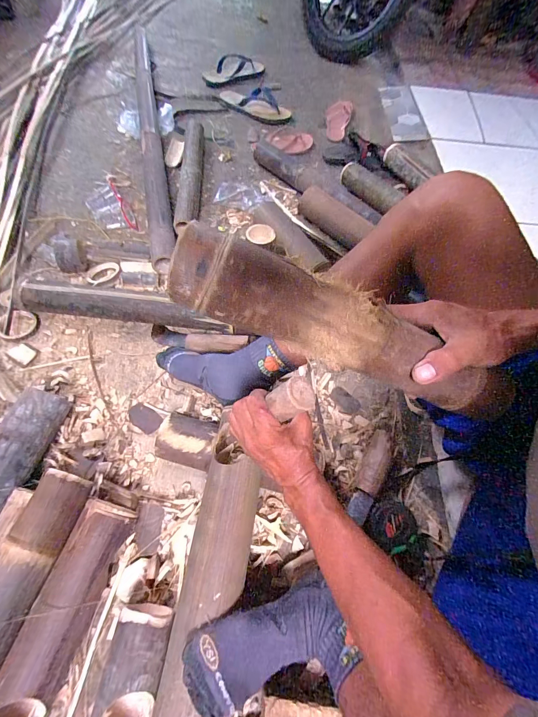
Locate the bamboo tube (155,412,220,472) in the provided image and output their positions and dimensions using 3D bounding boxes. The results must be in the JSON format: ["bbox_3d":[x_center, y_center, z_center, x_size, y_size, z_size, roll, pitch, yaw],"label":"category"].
[{"bbox_3d":[-0.138,0.138,0.548,0.094,0.051,0.086,15,60,2],"label":"bamboo tube"}]

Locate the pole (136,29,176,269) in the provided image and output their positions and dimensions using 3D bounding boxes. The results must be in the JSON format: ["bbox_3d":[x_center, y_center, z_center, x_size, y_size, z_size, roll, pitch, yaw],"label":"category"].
[{"bbox_3d":[-0.392,-0.794,1.026,0.064,0.055,1.332,-9,62,-11],"label":"pole"}]

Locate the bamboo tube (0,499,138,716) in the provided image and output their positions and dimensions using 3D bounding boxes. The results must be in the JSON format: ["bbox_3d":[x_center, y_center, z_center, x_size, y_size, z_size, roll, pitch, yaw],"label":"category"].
[{"bbox_3d":[-0.267,0.357,0.379,0.063,0.066,0.344,14,60,2],"label":"bamboo tube"}]

